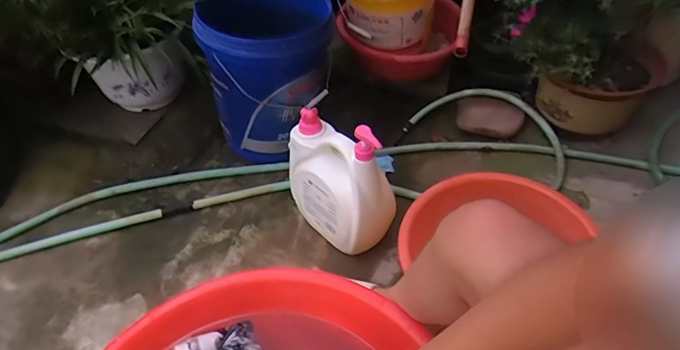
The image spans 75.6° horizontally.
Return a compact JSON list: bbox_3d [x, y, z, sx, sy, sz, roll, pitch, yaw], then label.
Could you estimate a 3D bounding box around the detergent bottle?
[{"bbox_3d":[-0.006,0.010,0.887,0.102,0.310,0.245,-34,57,-28],"label":"detergent bottle"}]

